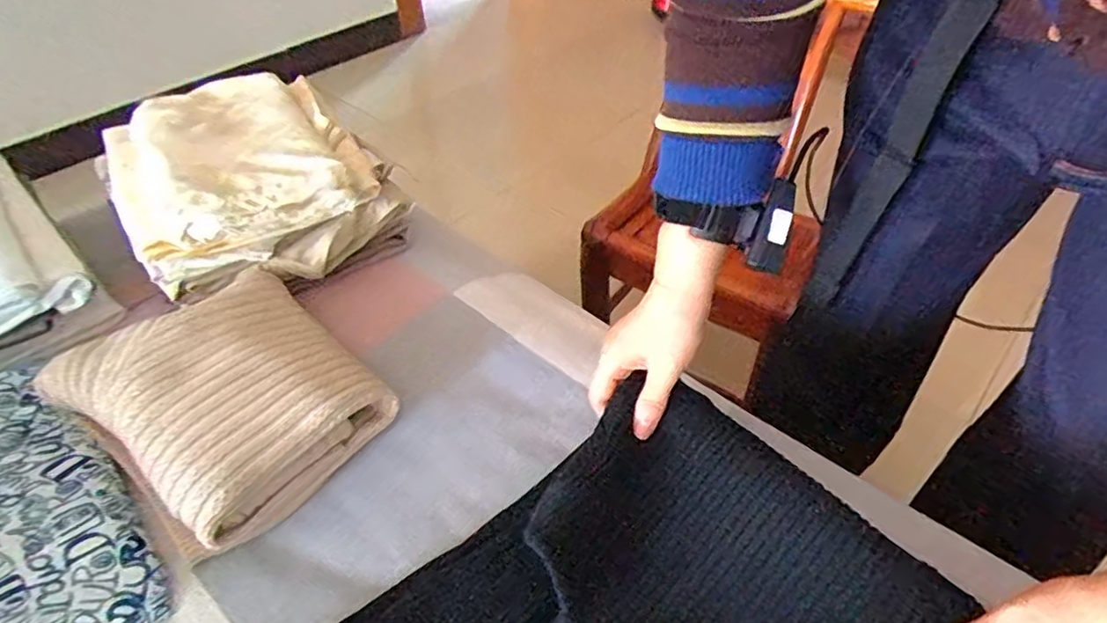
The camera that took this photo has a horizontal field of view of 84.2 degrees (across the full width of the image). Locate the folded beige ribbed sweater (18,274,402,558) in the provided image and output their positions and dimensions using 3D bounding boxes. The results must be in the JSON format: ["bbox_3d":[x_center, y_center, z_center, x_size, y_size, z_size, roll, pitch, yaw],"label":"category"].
[{"bbox_3d":[-0.269,0.066,0.502,0.226,0.055,0.191,31,53,30],"label":"folded beige ribbed sweater"}]

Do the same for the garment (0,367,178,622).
[{"bbox_3d":[-0.398,0.146,0.447,0.288,0.029,0.132,31,53,30],"label":"garment"}]

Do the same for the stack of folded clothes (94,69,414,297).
[{"bbox_3d":[-0.336,-0.145,0.665,0.241,0.118,0.284,-29,50,-25],"label":"stack of folded clothes"}]

